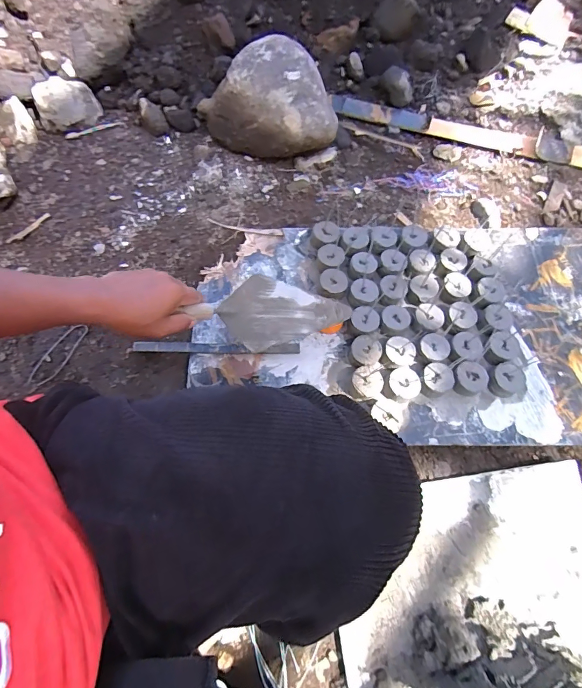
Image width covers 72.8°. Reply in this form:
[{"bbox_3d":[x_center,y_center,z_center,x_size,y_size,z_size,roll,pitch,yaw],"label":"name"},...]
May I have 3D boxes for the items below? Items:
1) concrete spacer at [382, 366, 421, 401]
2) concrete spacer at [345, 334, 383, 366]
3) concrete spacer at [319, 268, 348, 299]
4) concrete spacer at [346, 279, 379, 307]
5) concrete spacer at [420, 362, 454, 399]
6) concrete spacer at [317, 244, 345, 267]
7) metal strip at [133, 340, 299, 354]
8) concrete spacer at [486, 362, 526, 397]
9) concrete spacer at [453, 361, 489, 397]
[{"bbox_3d":[0.190,0.071,0.684,0.063,0.033,0.059,1,70,-3],"label":"concrete spacer"},{"bbox_3d":[0.131,0.015,0.707,0.061,0.034,0.054,-15,71,-8],"label":"concrete spacer"},{"bbox_3d":[0.081,-0.110,0.752,0.050,0.042,0.053,7,70,0],"label":"concrete spacer"},{"bbox_3d":[0.137,-0.095,0.744,0.052,0.026,0.051,1,70,-3],"label":"concrete spacer"},{"bbox_3d":[0.252,0.062,0.686,0.051,0.036,0.052,1,70,-3],"label":"concrete spacer"},{"bbox_3d":[0.078,-0.170,0.783,0.051,0.030,0.045,30,71,8],"label":"concrete spacer"},{"bbox_3d":[-0.134,0.007,0.715,0.294,0.004,0.024,-1,78,-4],"label":"metal strip"},{"bbox_3d":[0.372,0.063,0.683,0.052,0.039,0.057,1,70,-3],"label":"concrete spacer"},{"bbox_3d":[0.311,0.062,0.689,0.055,0.031,0.056,0,70,-3],"label":"concrete spacer"}]

